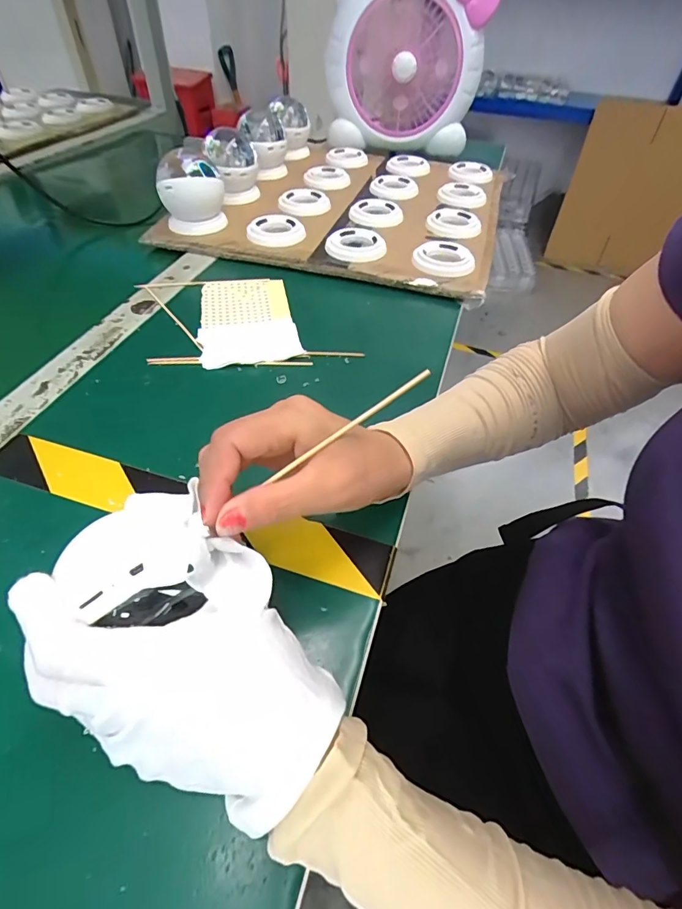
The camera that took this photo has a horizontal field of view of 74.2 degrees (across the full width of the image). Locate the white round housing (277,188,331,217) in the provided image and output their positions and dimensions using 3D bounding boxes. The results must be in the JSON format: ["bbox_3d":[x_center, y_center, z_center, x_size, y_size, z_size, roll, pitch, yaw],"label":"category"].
[{"bbox_3d":[-0.052,-0.368,0.656,0.075,0.011,0.088,-12,50,-12],"label":"white round housing"}]

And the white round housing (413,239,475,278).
[{"bbox_3d":[0.119,-0.230,0.529,0.069,0.016,0.079,7,49,5],"label":"white round housing"}]

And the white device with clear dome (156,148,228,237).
[{"bbox_3d":[-0.184,-0.322,0.558,0.073,0.083,0.073,-10,50,-11],"label":"white device with clear dome"}]

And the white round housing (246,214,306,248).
[{"bbox_3d":[-0.081,-0.276,0.560,0.069,0.018,0.068,1,49,-1],"label":"white round housing"}]

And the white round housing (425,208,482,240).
[{"bbox_3d":[0.148,-0.308,0.601,0.067,0.013,0.085,-9,50,-9],"label":"white round housing"}]

